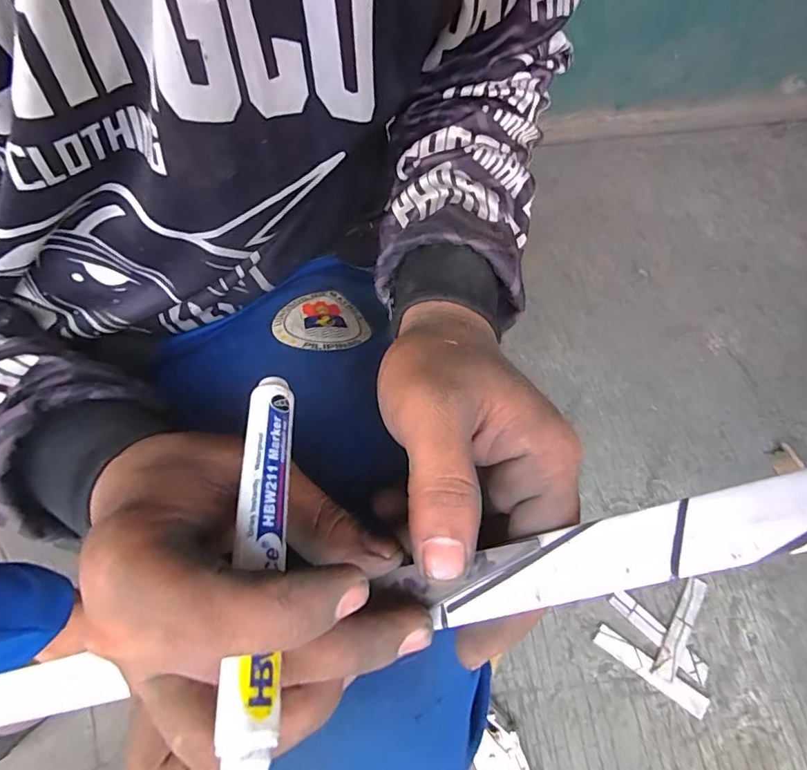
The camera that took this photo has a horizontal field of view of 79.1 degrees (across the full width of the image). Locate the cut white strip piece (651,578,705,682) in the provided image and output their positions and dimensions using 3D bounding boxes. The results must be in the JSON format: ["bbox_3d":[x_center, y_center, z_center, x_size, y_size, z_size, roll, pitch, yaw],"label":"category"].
[{"bbox_3d":[0.340,0.297,0.602,0.024,0.008,0.129,31,70,14],"label":"cut white strip piece"}]

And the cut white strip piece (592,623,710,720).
[{"bbox_3d":[0.293,0.339,0.582,0.136,0.004,0.024,33,75,16],"label":"cut white strip piece"}]

